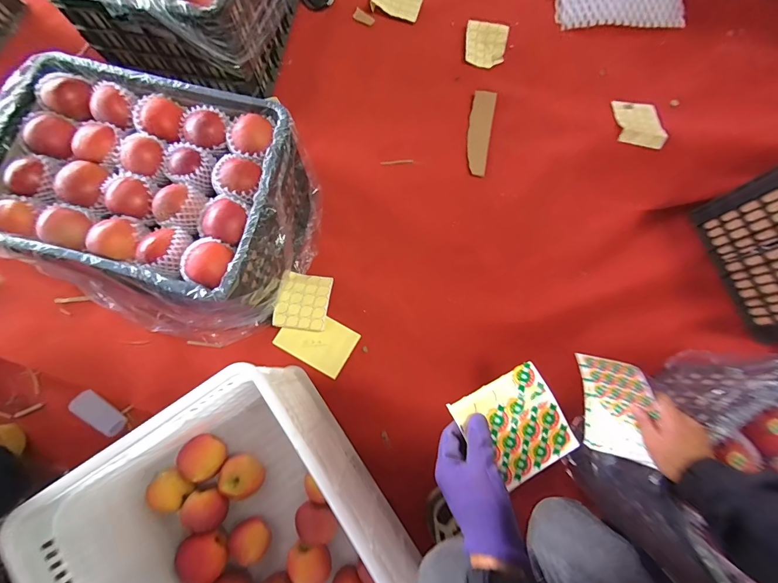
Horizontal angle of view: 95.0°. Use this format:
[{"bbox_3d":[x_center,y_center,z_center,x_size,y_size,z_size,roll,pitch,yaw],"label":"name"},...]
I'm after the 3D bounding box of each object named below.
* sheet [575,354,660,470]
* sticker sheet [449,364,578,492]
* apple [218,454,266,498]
[{"bbox_3d":[0.373,0.192,0.594,0.037,0.129,0.170,-8,92,-17],"label":"sheet"},{"bbox_3d":[0.149,0.158,0.418,0.111,0.008,0.111,-28,81,-6],"label":"sticker sheet"},{"bbox_3d":[-0.305,0.387,0.753,0.081,0.073,0.086,-44,81,-9],"label":"apple"}]

